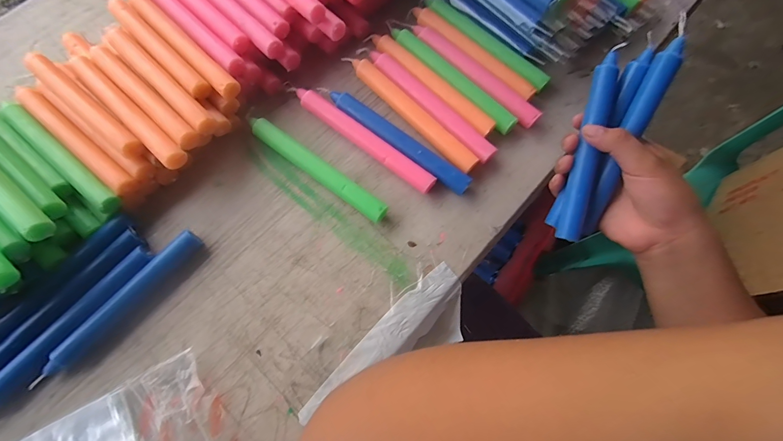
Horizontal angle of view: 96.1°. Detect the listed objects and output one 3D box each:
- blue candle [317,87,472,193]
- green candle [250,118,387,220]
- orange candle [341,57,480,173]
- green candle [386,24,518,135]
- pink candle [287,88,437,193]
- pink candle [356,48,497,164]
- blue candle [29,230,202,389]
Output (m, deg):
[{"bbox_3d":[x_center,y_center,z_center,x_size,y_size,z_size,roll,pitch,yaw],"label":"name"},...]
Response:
[{"bbox_3d":[0.001,-0.079,0.345,0.173,0.018,0.020,37,76,11],"label":"blue candle"},{"bbox_3d":[-0.072,-0.050,0.336,0.162,0.019,0.016,36,75,11],"label":"green candle"},{"bbox_3d":[0.018,-0.110,0.355,0.018,0.017,0.172,-42,77,-12],"label":"orange candle"},{"bbox_3d":[0.061,-0.146,0.366,0.019,0.018,0.164,-41,76,-12],"label":"green candle"},{"bbox_3d":[-0.029,-0.082,0.346,0.169,0.019,0.018,37,76,11],"label":"pink candle"},{"bbox_3d":[0.035,-0.120,0.357,0.020,0.018,0.174,-41,76,-12],"label":"pink candle"},{"bbox_3d":[-0.225,0.070,0.298,0.019,0.018,0.152,40,76,12],"label":"blue candle"}]

